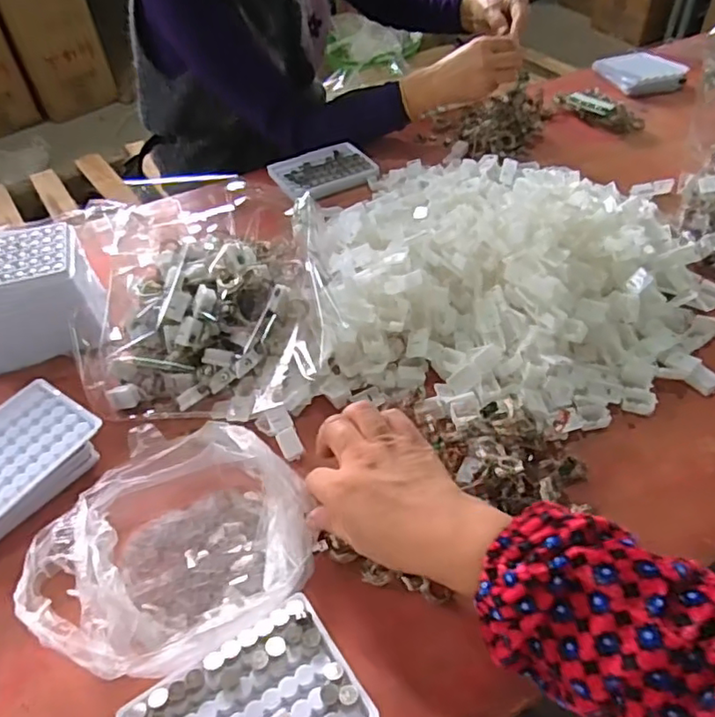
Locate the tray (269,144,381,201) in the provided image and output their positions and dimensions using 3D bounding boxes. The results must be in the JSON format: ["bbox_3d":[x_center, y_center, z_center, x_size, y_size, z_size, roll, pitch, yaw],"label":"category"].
[{"bbox_3d":[-0.045,-0.257,0.829,0.132,0.013,0.100,-21,49,-15],"label":"tray"}]

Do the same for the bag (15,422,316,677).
[{"bbox_3d":[-0.120,0.135,0.433,0.160,0.061,0.195,24,52,24],"label":"bag"}]

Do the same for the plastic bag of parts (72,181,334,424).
[{"bbox_3d":[-0.145,-0.058,0.572,0.234,0.119,0.206,-2,47,2],"label":"plastic bag of parts"}]

